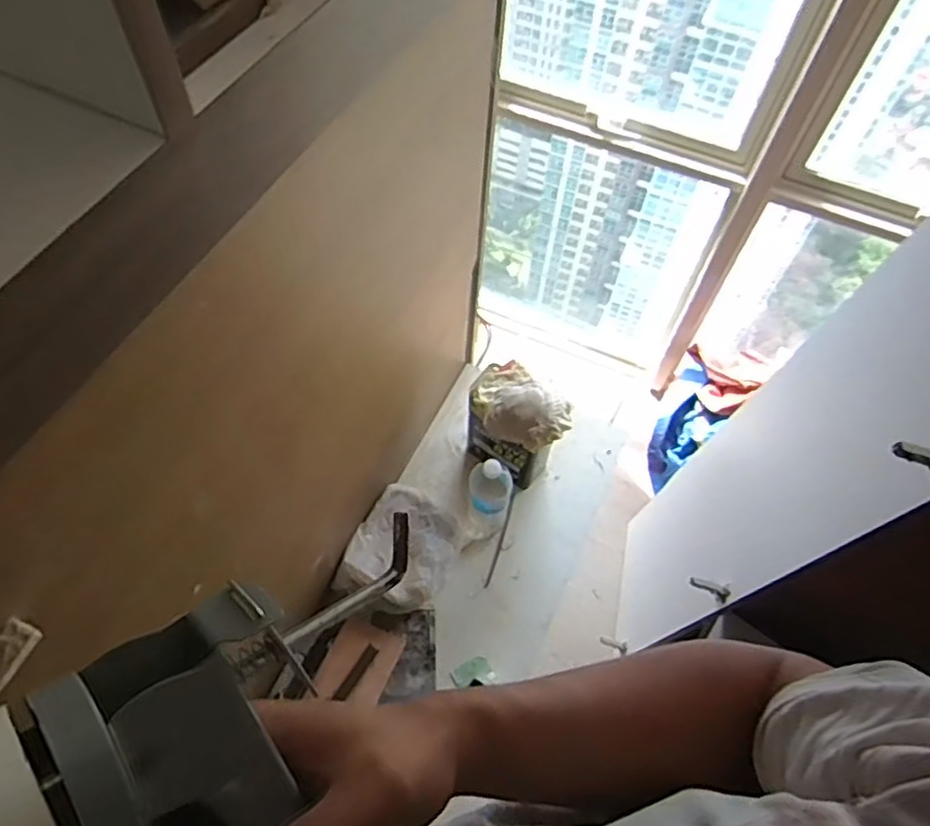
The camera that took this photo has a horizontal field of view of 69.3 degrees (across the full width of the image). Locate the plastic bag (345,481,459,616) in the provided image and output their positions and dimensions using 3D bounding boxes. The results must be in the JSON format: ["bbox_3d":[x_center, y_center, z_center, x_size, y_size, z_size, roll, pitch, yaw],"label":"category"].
[{"bbox_3d":[-0.115,0.263,1.302,0.186,0.084,0.235,21,60,9],"label":"plastic bag"}]

